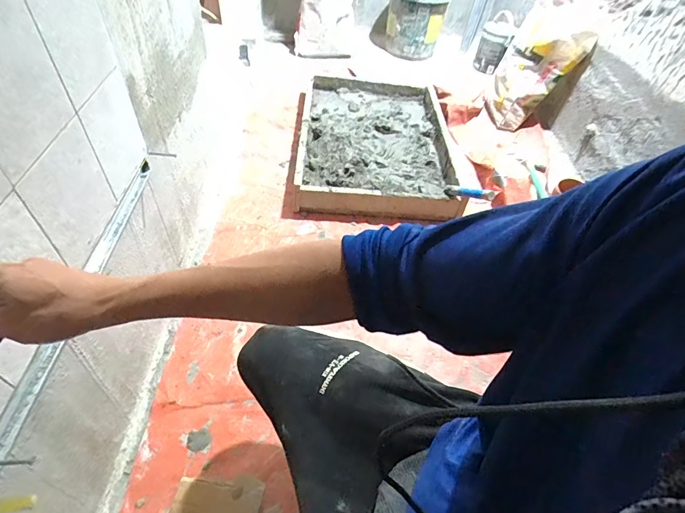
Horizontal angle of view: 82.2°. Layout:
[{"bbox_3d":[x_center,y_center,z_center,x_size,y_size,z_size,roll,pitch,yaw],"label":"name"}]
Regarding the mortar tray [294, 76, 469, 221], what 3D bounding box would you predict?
[{"bbox_3d":[0.130,-0.448,1.452,0.578,0.096,0.841,3,48,-3],"label":"mortar tray"}]

